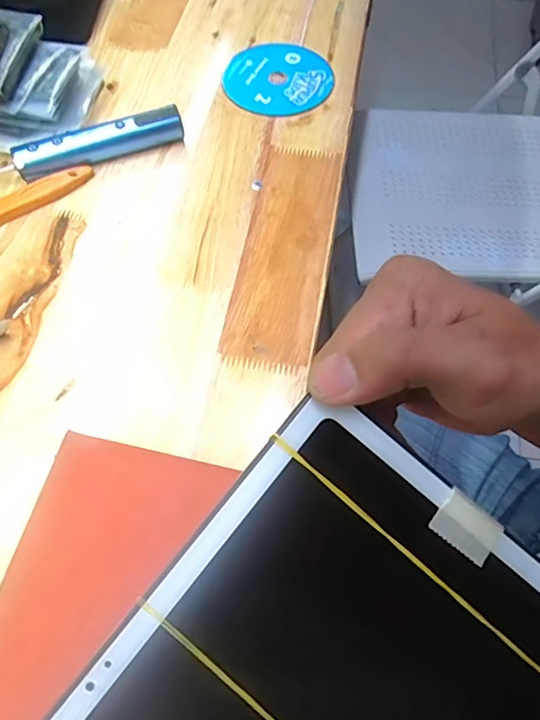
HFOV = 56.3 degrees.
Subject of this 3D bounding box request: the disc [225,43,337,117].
[{"bbox_3d":[0.009,-0.300,0.533,0.108,0.004,0.110,0,63,0],"label":"disc"}]

